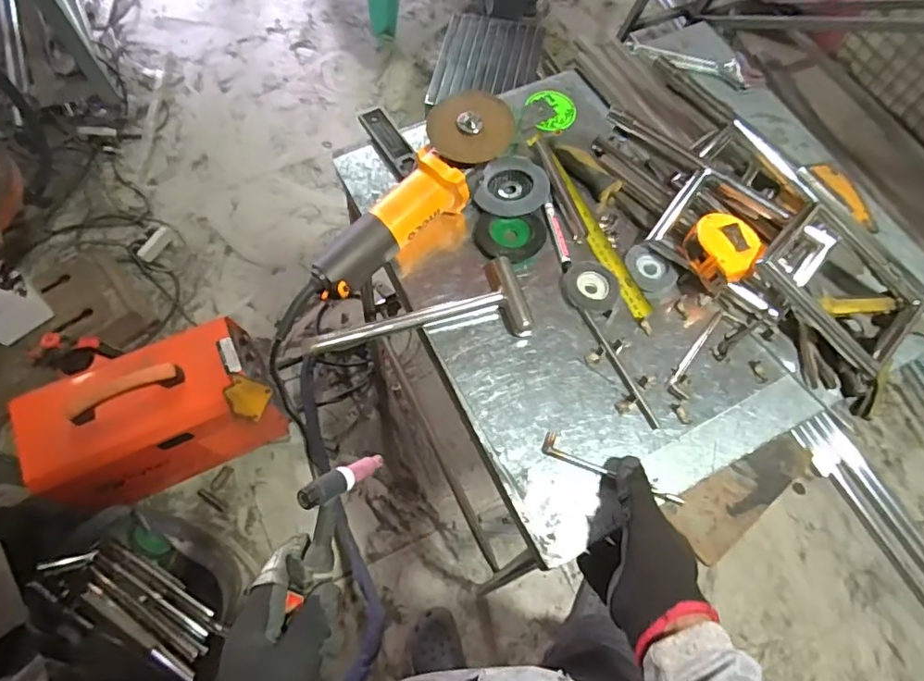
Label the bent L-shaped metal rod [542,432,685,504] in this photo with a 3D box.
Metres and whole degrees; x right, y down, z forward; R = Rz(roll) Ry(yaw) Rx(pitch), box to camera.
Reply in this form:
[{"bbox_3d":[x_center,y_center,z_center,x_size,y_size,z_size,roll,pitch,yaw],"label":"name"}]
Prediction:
[{"bbox_3d":[0.153,0.130,0.558,0.147,0.010,0.023,22,66,5],"label":"bent L-shaped metal rod"}]

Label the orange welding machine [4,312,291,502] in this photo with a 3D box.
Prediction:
[{"bbox_3d":[-0.638,0.185,1.241,0.447,0.404,0.223,-21,68,-12],"label":"orange welding machine"}]

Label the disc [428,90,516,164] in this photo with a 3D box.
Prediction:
[{"bbox_3d":[0.011,-0.239,0.618,0.093,0.008,0.083,7,98,-2],"label":"disc"}]

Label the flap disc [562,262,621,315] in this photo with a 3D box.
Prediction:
[{"bbox_3d":[0.147,-0.062,0.633,0.064,0.014,0.065,1,65,-2],"label":"flap disc"}]

